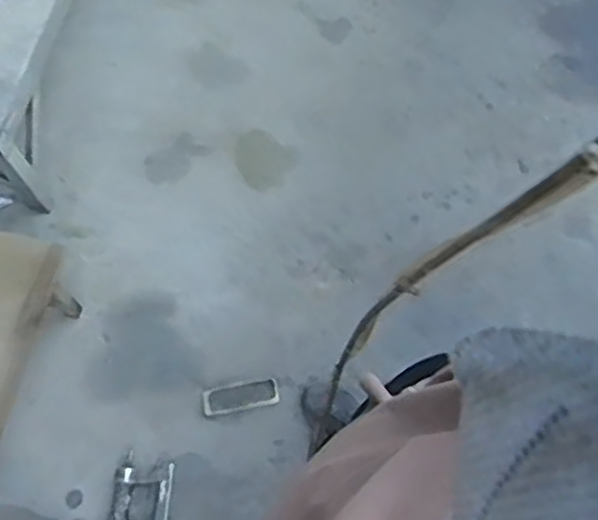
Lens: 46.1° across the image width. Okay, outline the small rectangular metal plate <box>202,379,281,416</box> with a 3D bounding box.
[{"bbox_3d":[-0.131,0.311,1.598,0.171,0.014,0.062,-10,69,-6],"label":"small rectangular metal plate"}]

